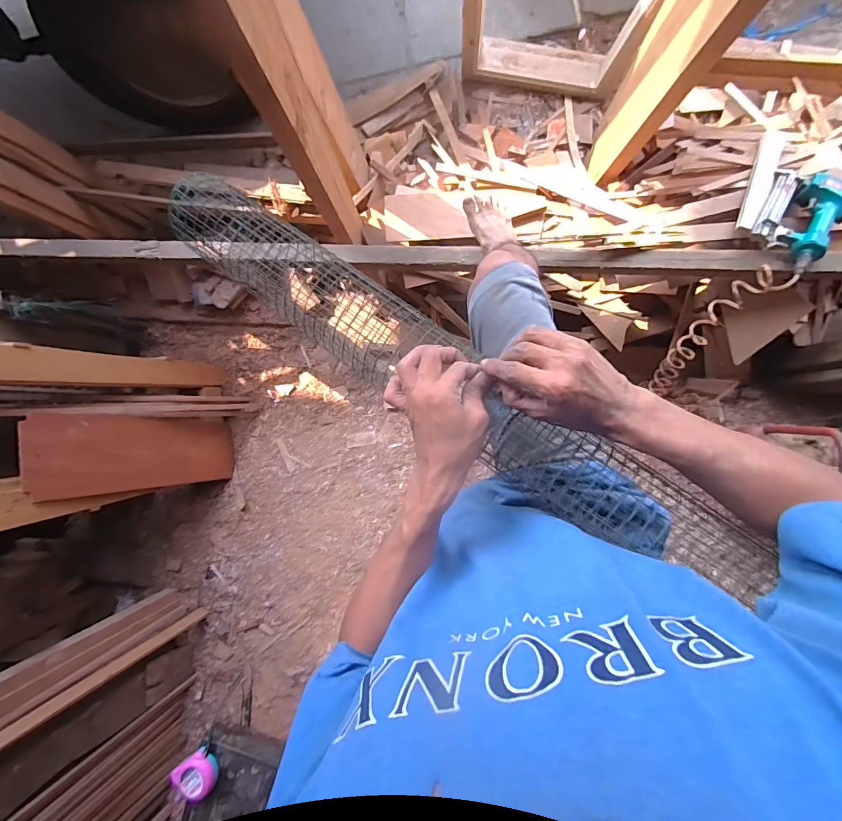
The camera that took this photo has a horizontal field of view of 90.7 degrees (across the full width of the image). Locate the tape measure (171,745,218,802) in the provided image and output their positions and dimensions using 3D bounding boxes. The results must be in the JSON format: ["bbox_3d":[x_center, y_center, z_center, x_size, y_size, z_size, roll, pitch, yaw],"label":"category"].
[{"bbox_3d":[-0.382,0.624,0.714,0.065,0.038,0.066,-37,84,-28],"label":"tape measure"}]

